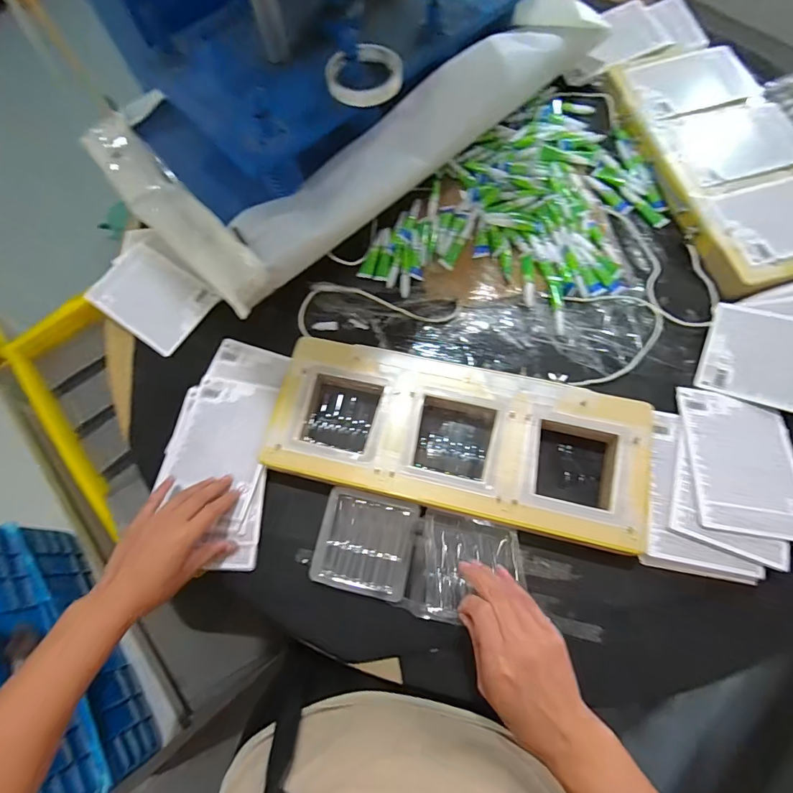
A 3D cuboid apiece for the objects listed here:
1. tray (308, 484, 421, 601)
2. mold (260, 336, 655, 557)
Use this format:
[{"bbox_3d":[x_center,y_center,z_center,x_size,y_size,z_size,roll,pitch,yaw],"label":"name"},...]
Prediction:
[{"bbox_3d":[-0.034,0.162,0.479,0.104,0.013,0.103,12,71,7],"label":"tray"},{"bbox_3d":[0.067,0.047,0.503,0.423,0.039,0.170,12,71,7],"label":"mold"}]

